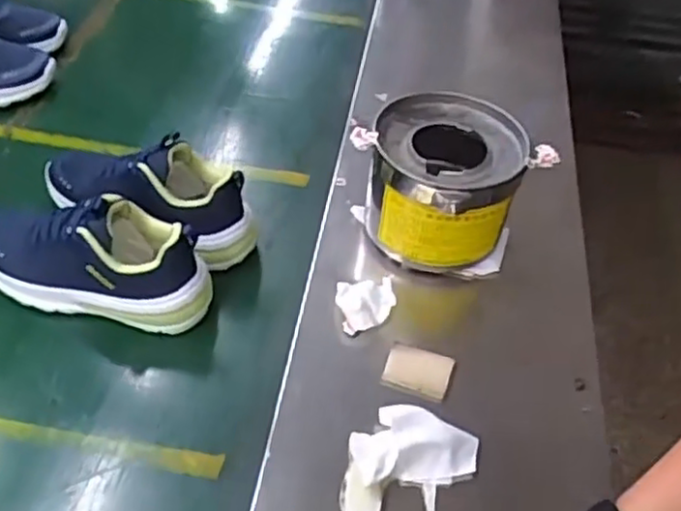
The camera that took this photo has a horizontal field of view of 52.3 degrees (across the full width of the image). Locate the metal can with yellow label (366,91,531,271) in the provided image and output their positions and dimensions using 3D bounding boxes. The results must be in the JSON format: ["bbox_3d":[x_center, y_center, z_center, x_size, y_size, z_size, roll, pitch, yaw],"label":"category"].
[{"bbox_3d":[0.096,-0.065,0.660,0.131,0.112,0.143,2,49,-2],"label":"metal can with yellow label"}]

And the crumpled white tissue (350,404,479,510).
[{"bbox_3d":[0.055,0.153,0.533,0.089,0.038,0.075,24,51,16],"label":"crumpled white tissue"}]

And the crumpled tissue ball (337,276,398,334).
[{"bbox_3d":[0.024,0.046,0.632,0.053,0.035,0.063,1,49,-3],"label":"crumpled tissue ball"}]

